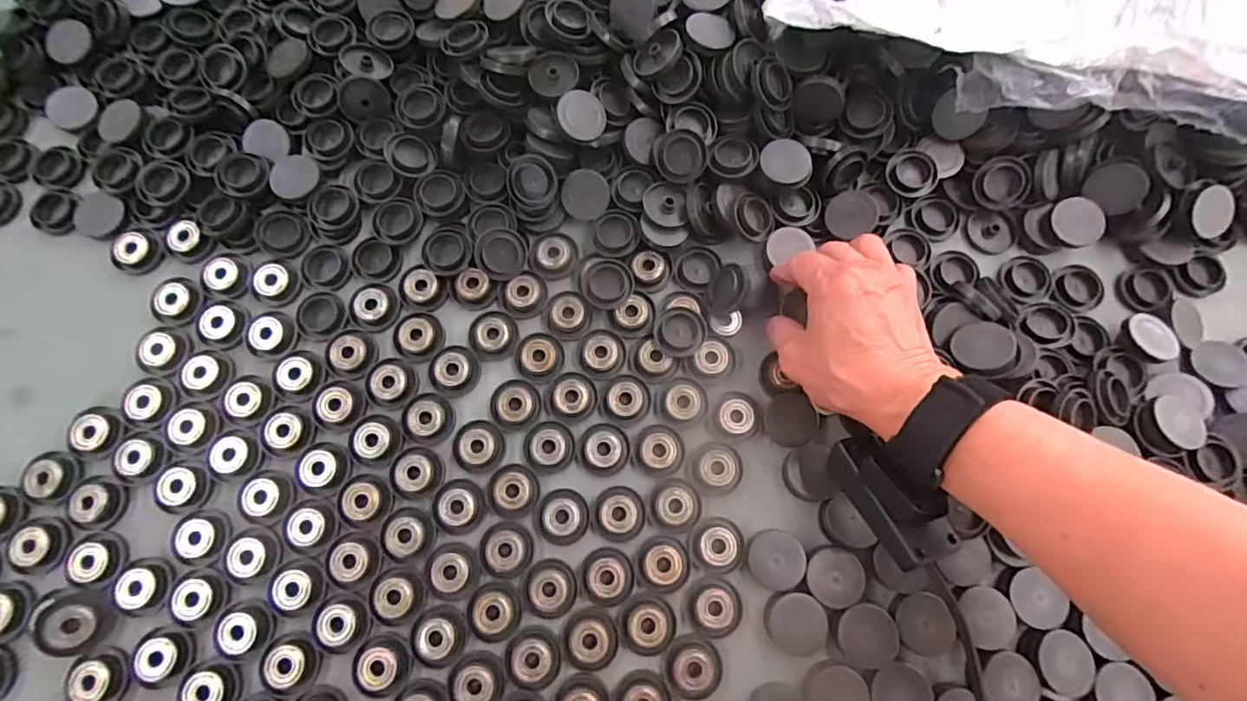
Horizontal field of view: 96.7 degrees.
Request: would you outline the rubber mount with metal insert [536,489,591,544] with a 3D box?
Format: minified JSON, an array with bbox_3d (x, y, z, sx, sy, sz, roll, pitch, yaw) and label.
[{"bbox_3d":[-0.037,0.100,0.333,0.031,0.007,0.032,0,76,-1],"label":"rubber mount with metal insert"}]

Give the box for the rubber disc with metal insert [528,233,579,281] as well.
[{"bbox_3d":[-0.047,-0.065,0.376,0.032,0.007,0.033,0,76,-1],"label":"rubber disc with metal insert"}]

